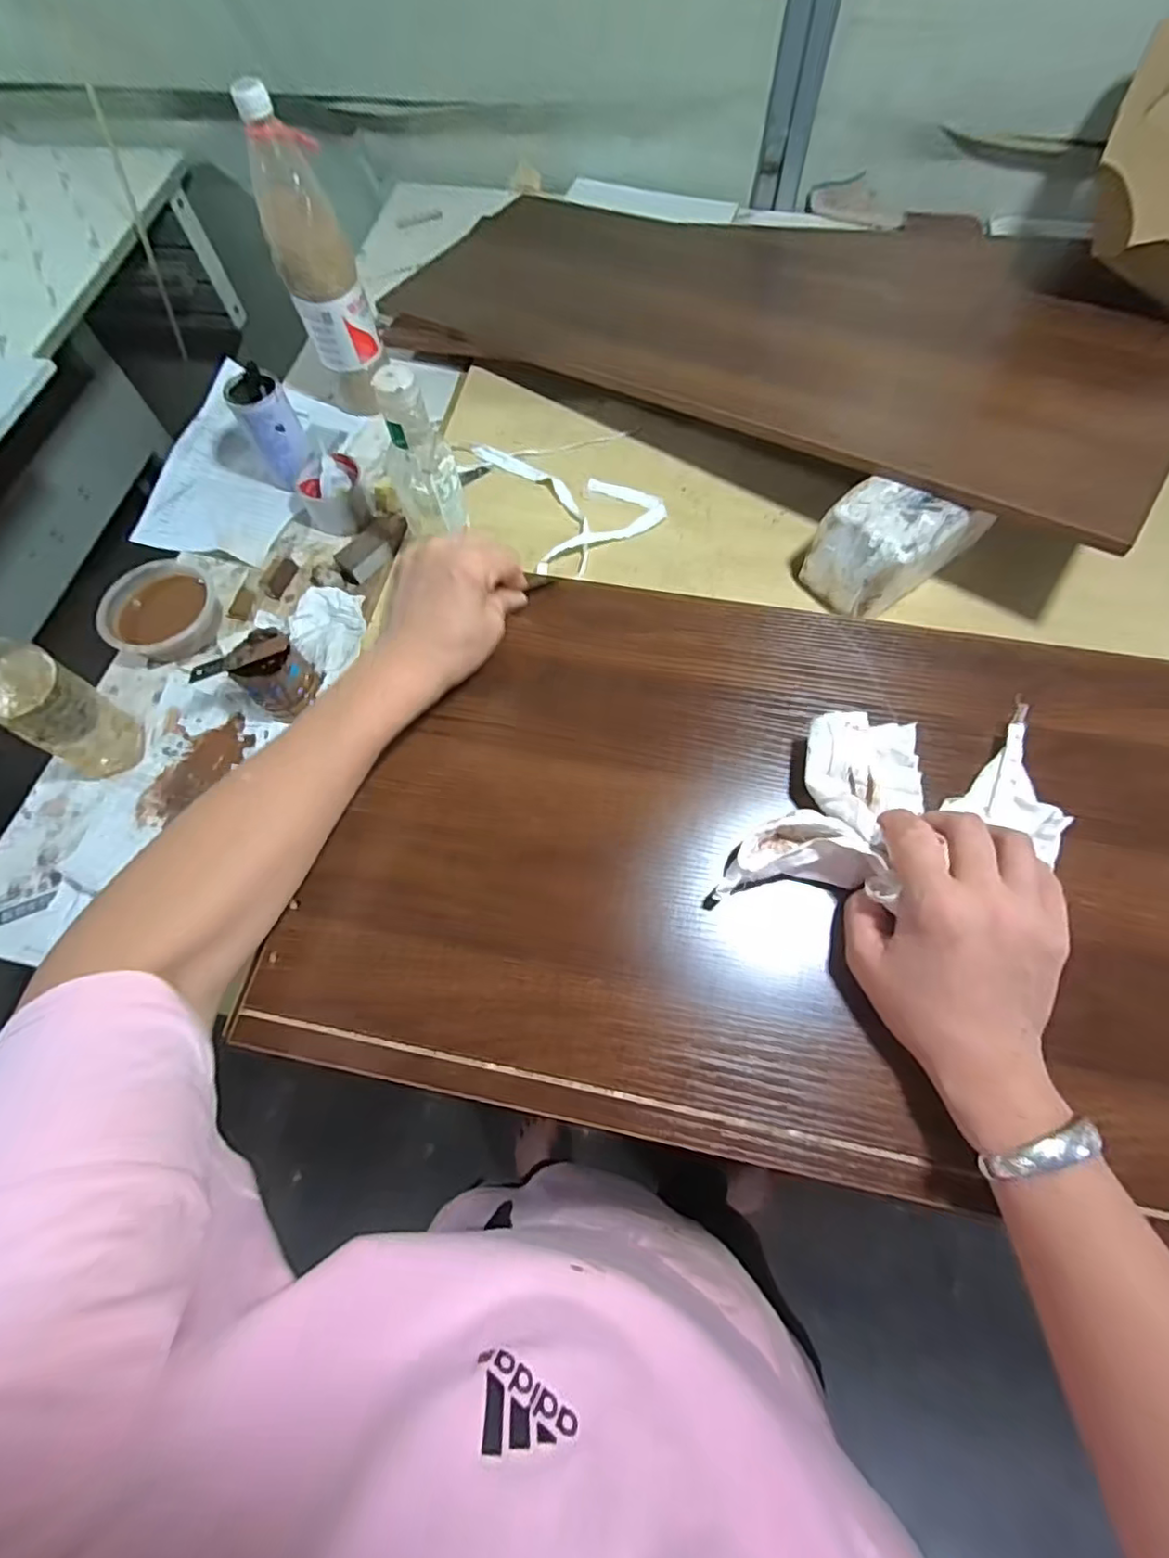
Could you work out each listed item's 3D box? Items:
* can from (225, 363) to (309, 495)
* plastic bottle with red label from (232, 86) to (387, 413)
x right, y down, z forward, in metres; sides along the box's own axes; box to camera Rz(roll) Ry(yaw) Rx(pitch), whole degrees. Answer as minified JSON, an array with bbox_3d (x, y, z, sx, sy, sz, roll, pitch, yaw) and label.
[{"bbox_3d":[-0.389,-0.438,0.734,0.061,0.103,0.072,-33,70,-11],"label":"can"},{"bbox_3d":[-0.314,-0.605,0.698,0.084,0.279,0.070,-14,68,-3],"label":"plastic bottle with red label"}]

